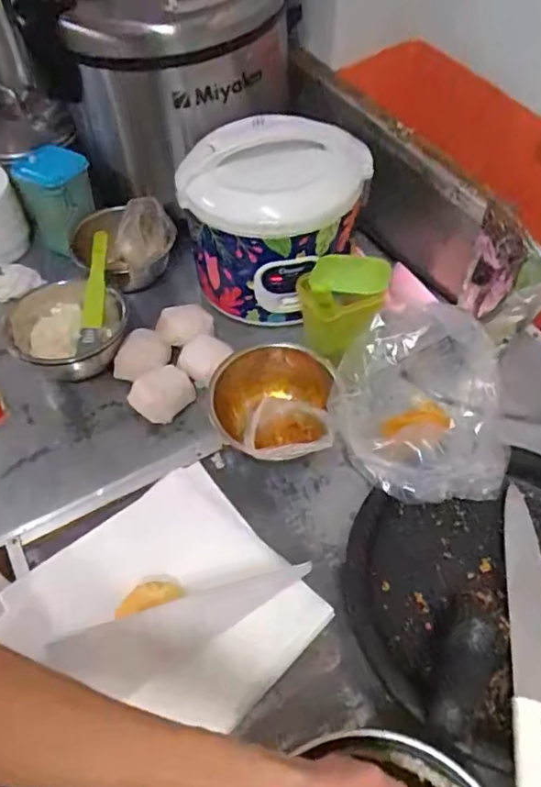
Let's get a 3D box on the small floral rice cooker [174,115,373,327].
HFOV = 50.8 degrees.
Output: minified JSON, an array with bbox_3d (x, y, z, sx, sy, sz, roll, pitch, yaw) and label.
[{"bbox_3d":[0.006,-0.247,0.809,0.219,0.213,0.193,21,56,14],"label":"small floral rice cooker"}]

